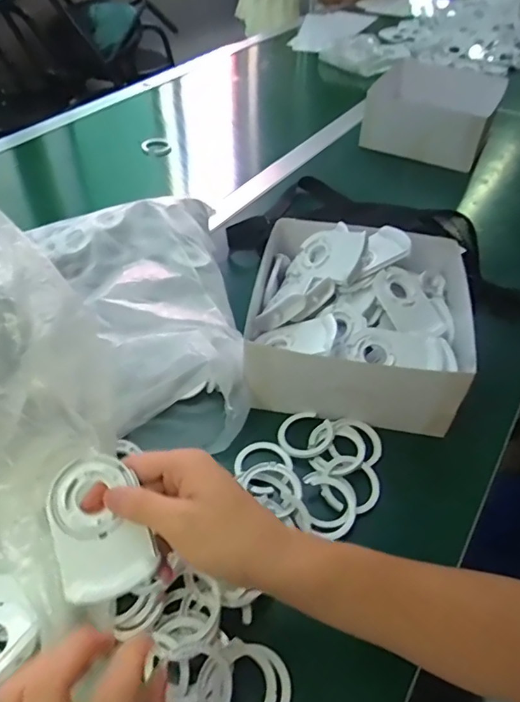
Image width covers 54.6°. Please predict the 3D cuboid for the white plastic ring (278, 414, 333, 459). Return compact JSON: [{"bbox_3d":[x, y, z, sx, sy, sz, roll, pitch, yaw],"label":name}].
[{"bbox_3d":[0.042,0.078,0.471,0.048,0.006,0.050,0,47,0],"label":"white plastic ring"}]

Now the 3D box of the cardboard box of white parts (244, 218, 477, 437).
[{"bbox_3d":[0.095,-0.039,0.518,0.206,0.088,0.205,8,47,7],"label":"cardboard box of white parts"}]

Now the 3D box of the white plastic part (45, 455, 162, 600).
[{"bbox_3d":[-0.101,0.108,0.315,0.054,0.010,0.083,-20,74,-17],"label":"white plastic part"}]

